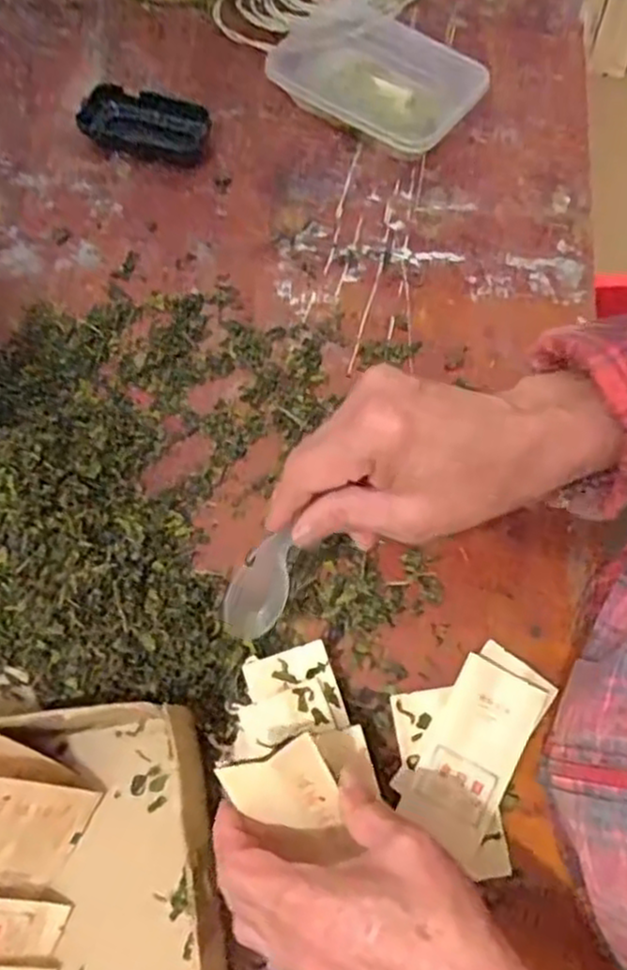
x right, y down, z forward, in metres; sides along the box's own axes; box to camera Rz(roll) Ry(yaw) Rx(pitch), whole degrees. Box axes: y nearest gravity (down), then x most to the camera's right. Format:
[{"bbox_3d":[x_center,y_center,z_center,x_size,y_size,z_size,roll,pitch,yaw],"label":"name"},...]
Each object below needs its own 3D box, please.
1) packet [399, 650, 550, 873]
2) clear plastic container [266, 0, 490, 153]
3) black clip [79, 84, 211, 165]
[{"bbox_3d":[0.097,0.163,0.440,0.052,0.008,0.106,28,81,7],"label":"packet"},{"bbox_3d":[0.045,-0.358,0.631,0.181,0.038,0.114,38,75,14],"label":"clear plastic container"},{"bbox_3d":[-0.144,-0.309,0.623,0.103,0.025,0.052,17,71,7],"label":"black clip"}]

